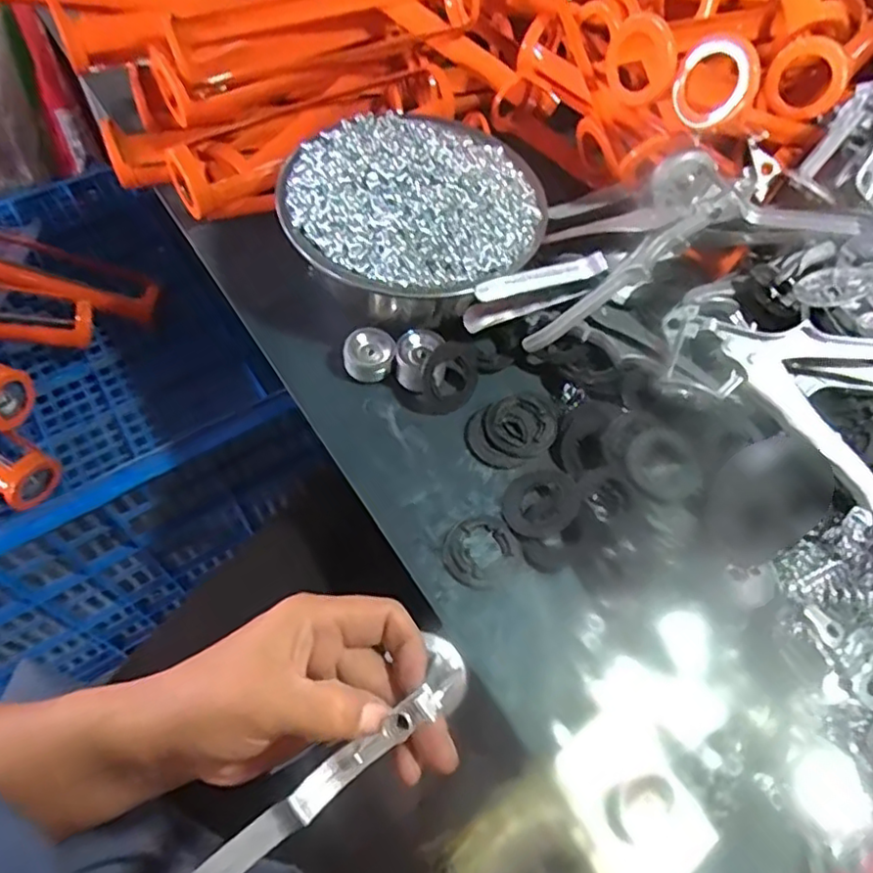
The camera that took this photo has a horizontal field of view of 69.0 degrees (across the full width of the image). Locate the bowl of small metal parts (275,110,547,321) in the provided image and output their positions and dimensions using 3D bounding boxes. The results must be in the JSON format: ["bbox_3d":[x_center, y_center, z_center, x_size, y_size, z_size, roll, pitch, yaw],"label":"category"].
[{"bbox_3d":[-0.015,-0.163,0.463,0.176,0.064,0.181,2,59,-3],"label":"bowl of small metal parts"}]

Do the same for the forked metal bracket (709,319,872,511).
[{"bbox_3d":[0.258,-0.042,0.412,0.101,0.042,0.146,-31,66,-20],"label":"forked metal bracket"}]

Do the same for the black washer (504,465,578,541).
[{"bbox_3d":[0.065,0.042,0.401,0.050,0.009,0.042,-33,67,-21],"label":"black washer"}]

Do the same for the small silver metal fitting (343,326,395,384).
[{"bbox_3d":[-0.048,-0.056,0.452,0.034,0.028,0.035,-7,60,-8],"label":"small silver metal fitting"}]

